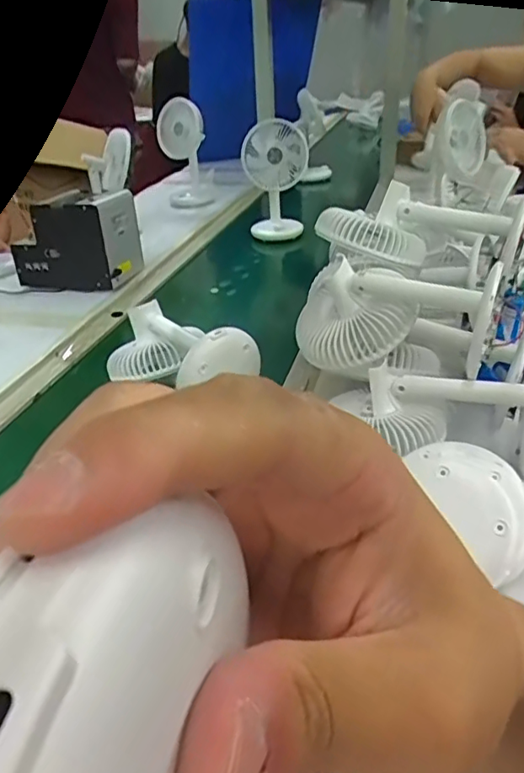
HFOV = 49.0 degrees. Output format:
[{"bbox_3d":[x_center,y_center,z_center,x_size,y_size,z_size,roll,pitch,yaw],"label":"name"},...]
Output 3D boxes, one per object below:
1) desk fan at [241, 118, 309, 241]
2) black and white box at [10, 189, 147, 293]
[{"bbox_3d":[0.032,-0.466,1.302,0.137,0.243,0.123,1,30,6],"label":"desk fan"},{"bbox_3d":[-0.330,-0.263,1.029,0.204,0.144,0.122,6,31,14],"label":"black and white box"}]

